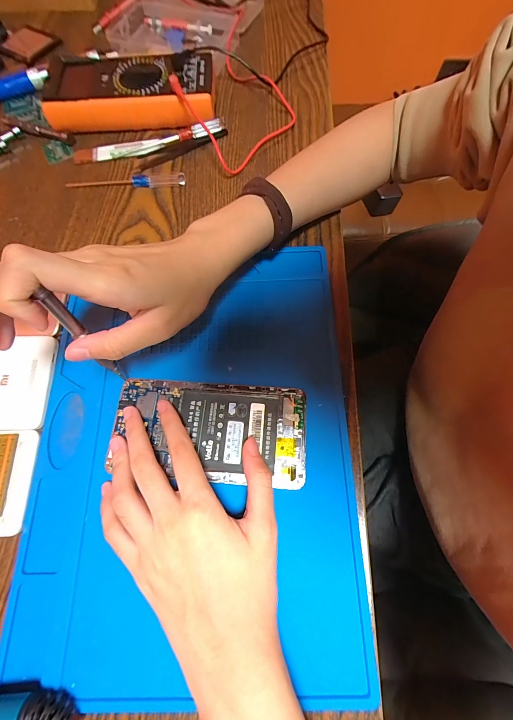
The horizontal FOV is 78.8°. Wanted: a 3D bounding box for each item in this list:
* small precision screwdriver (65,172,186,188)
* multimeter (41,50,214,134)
[{"bbox_3d":[-0.135,-0.184,0.321,0.122,0.009,0.010,0,70,2],"label":"small precision screwdriver"},{"bbox_3d":[-0.137,-0.297,0.346,0.176,0.037,0.082,-2,70,1],"label":"multimeter"}]

